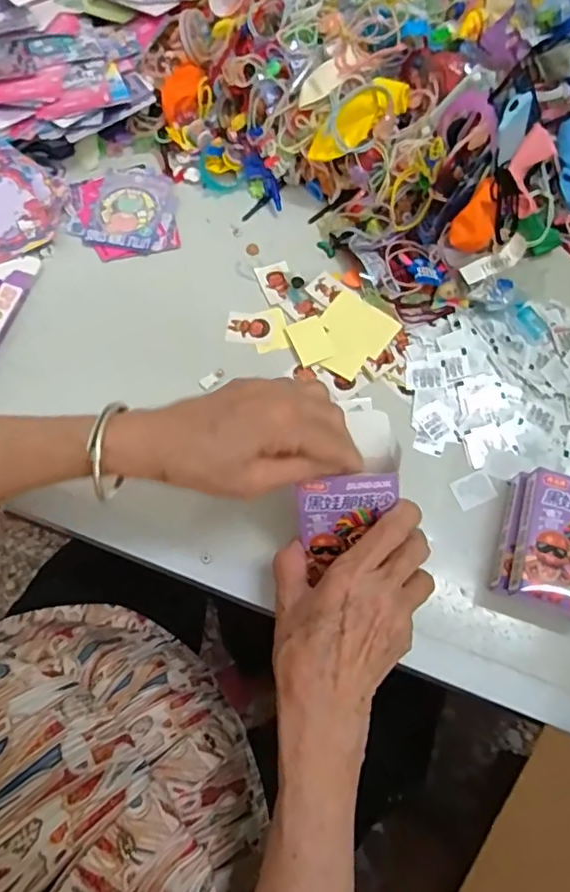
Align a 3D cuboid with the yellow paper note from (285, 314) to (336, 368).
[{"bbox_3d":[0.021,-0.089,0.470,0.029,0.004,0.042,-20,74,-7],"label":"yellow paper note"}]

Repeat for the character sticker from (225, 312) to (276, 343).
[{"bbox_3d":[-0.029,-0.102,0.476,0.041,0.004,0.029,1,72,0],"label":"character sticker"}]

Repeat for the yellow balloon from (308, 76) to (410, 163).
[{"bbox_3d":[0.062,-0.269,0.466,0.093,0.025,0.037,-33,75,11],"label":"yellow balloon"}]

